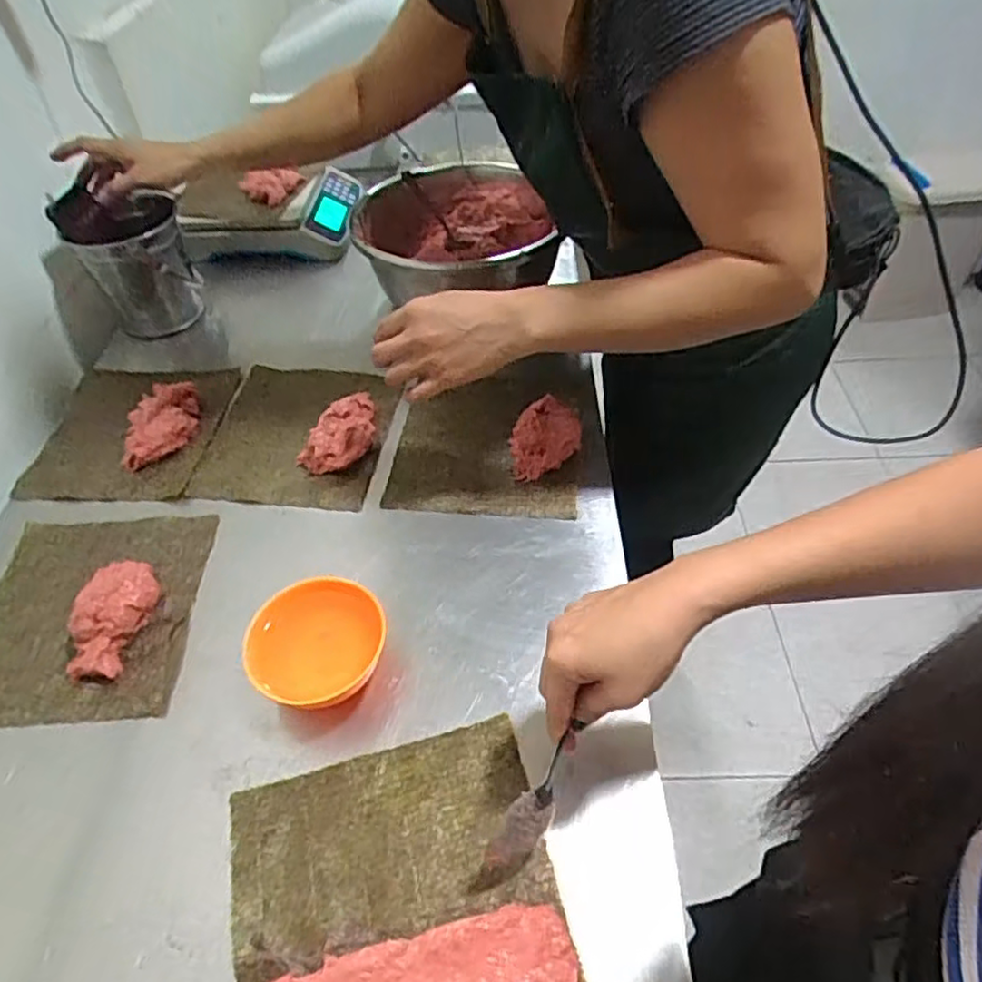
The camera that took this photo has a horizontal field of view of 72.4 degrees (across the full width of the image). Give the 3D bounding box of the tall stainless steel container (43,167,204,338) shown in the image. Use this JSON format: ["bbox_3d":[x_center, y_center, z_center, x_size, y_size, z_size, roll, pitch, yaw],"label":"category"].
[{"bbox_3d":[-0.449,-0.293,0.850,0.129,0.141,0.127,-28,53,-20],"label":"tall stainless steel container"}]

